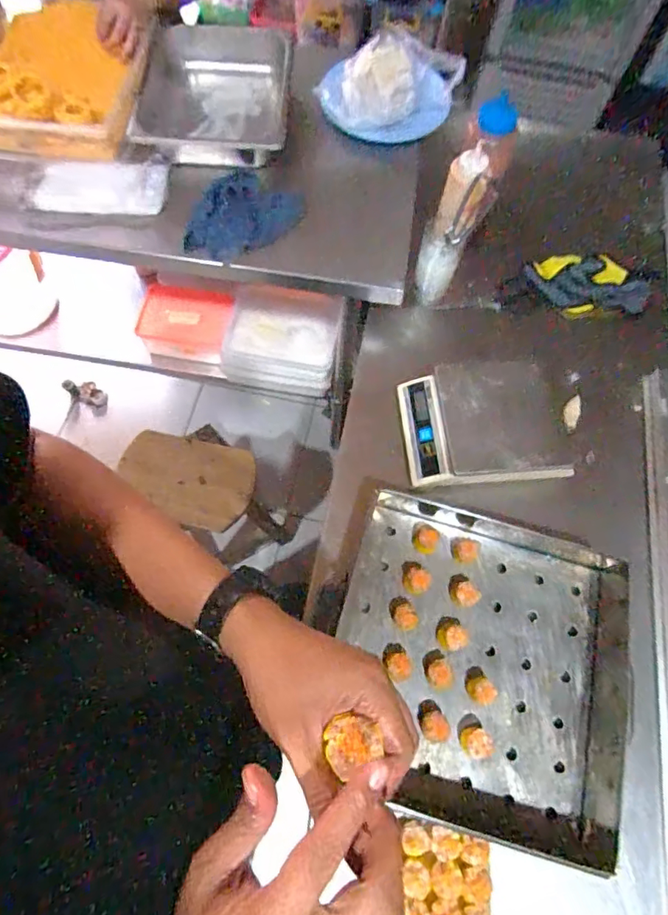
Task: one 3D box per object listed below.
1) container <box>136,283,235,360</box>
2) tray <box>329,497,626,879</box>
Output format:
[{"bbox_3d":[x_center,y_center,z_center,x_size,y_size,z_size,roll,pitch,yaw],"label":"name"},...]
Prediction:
[{"bbox_3d":[-0.383,-0.358,1.271,0.229,0.079,0.169,8,69,1],"label":"container"},{"bbox_3d":[0.196,0.263,0.653,0.390,0.047,0.380,18,69,5],"label":"tray"}]

